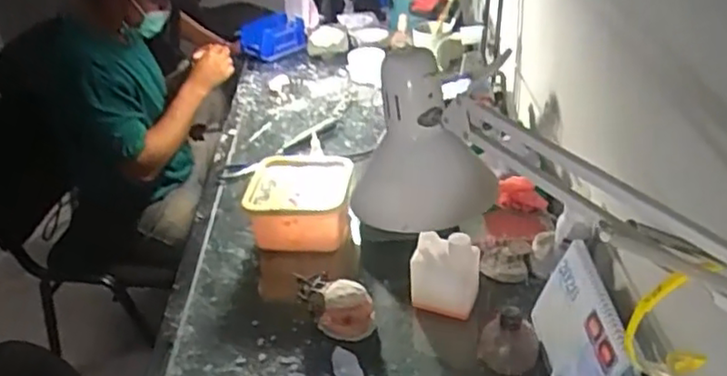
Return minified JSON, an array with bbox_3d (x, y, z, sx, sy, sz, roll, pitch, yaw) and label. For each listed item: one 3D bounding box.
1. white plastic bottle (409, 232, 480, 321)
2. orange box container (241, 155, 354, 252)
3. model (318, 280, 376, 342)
[{"bbox_3d":[0.119,0.131,0.994,0.102,0.127,0.049,-2,33,5],"label":"white plastic bottle"},{"bbox_3d":[-0.113,0.026,1.190,0.177,0.103,0.199,1,33,9],"label":"orange box container"},{"bbox_3d":[-0.027,0.181,0.980,0.081,0.072,0.060,-6,33,-1],"label":"model"}]

